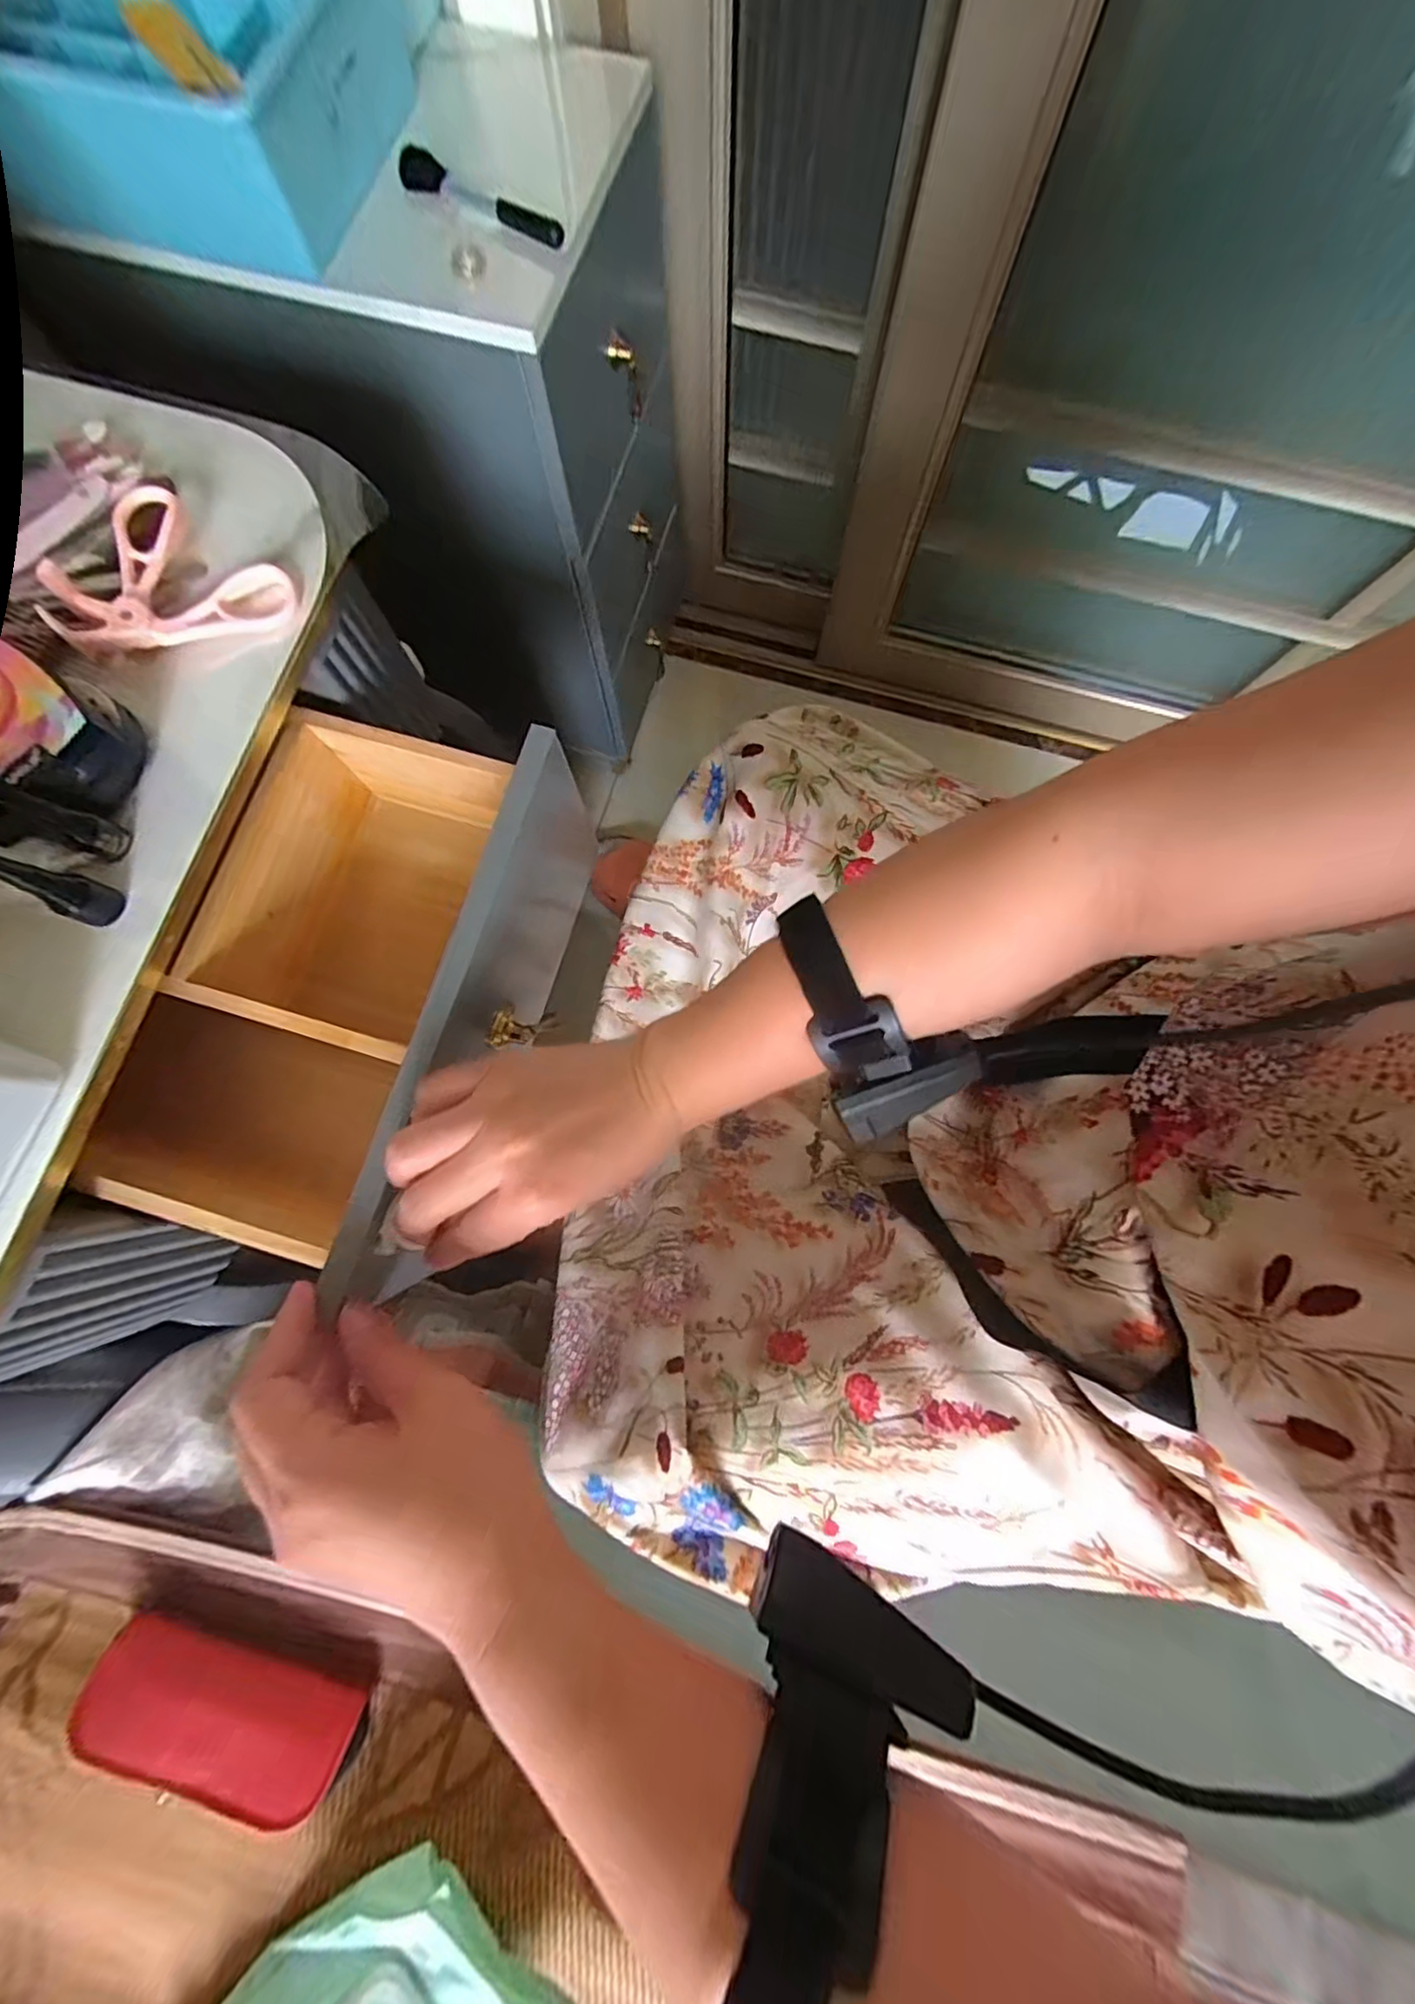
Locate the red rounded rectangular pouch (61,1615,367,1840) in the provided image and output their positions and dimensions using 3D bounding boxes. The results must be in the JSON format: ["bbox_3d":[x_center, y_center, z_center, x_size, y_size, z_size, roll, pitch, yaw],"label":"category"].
[{"bbox_3d":[-0.257,0.379,0.336,0.130,0.038,0.051,19,79,4],"label":"red rounded rectangular pouch"}]

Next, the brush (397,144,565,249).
[{"bbox_3d":[-0.149,-0.521,0.421,0.125,0.016,0.022,38,81,7],"label":"brush"}]

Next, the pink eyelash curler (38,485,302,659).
[{"bbox_3d":[-0.249,-0.187,0.294,0.079,0.032,0.083,0,78,0],"label":"pink eyelash curler"}]

